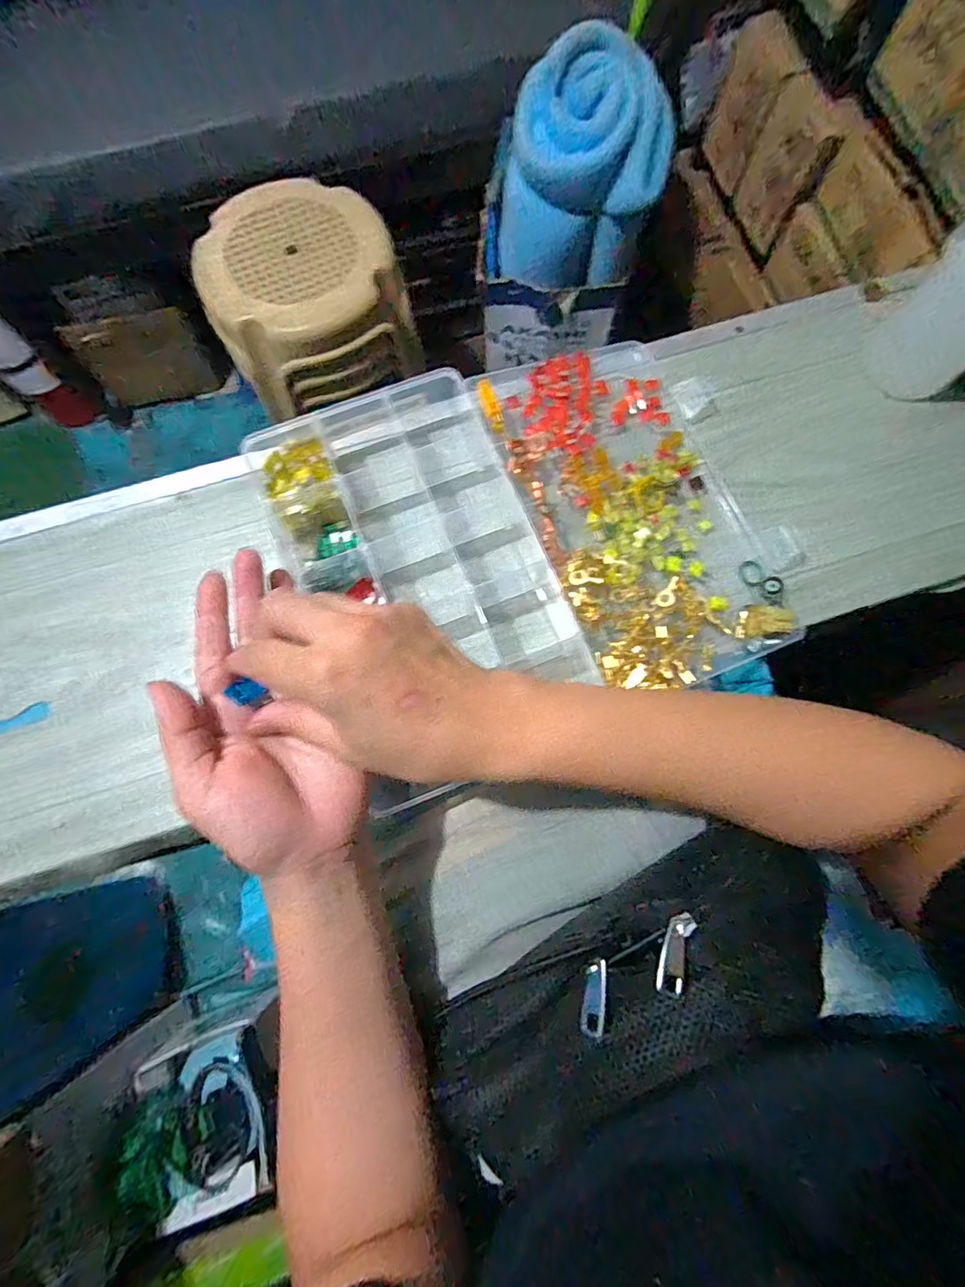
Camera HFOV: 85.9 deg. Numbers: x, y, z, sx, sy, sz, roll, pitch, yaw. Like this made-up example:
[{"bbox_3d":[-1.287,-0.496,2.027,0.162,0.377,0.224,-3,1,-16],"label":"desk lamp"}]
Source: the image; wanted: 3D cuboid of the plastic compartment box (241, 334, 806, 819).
[{"bbox_3d":[0.036,-0.078,0.378,0.334,0.049,0.275,-22,76,-5],"label":"plastic compartment box"}]

